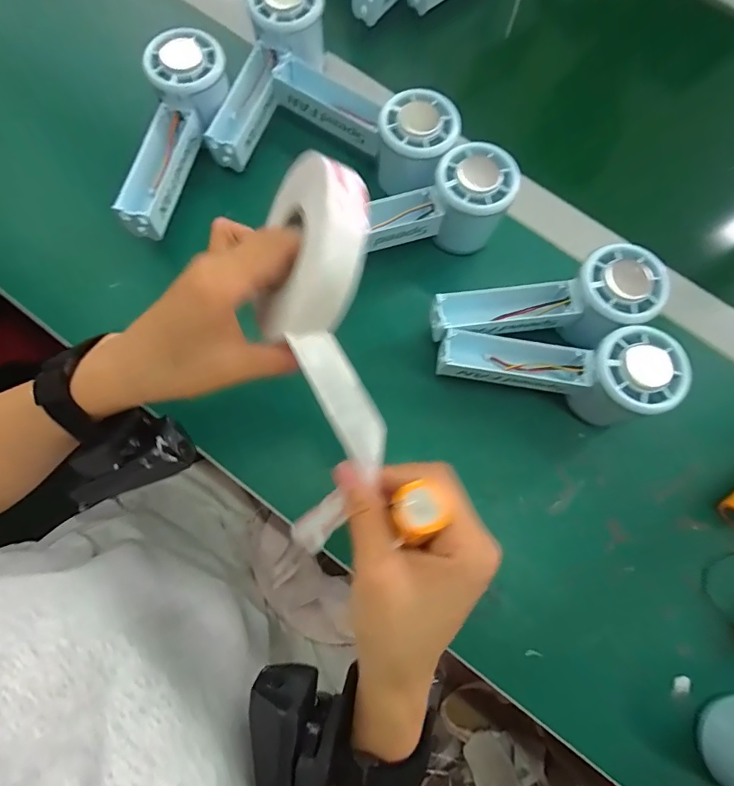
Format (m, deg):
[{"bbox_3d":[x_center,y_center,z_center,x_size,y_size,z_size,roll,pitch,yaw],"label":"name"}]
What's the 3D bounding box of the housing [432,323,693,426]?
[{"bbox_3d":[0.125,-0.012,0.308,0.149,0.058,0.056,3,77,-1],"label":"housing"}]

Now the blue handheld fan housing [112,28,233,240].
[{"bbox_3d":[-0.147,-0.193,0.336,0.050,0.039,0.154,16,89,2],"label":"blue handheld fan housing"}]

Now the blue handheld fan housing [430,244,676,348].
[{"bbox_3d":[0.123,-0.054,0.319,0.148,0.055,0.055,-14,77,-5],"label":"blue handheld fan housing"}]

